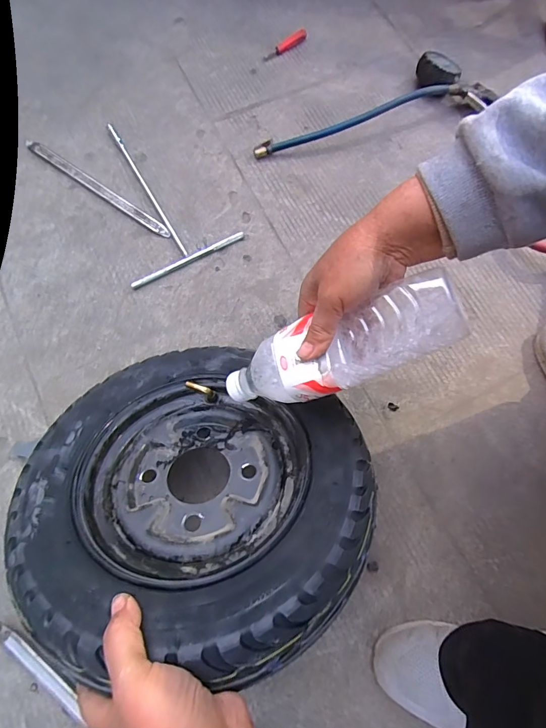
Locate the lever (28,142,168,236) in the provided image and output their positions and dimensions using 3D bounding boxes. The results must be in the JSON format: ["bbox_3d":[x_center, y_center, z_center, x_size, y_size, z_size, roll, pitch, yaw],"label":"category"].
[{"bbox_3d":[-0.274,-0.273,0.601,0.282,0.005,0.021,34,76,8],"label":"lever"}]

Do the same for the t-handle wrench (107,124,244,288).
[{"bbox_3d":[-0.186,-0.266,0.594,0.171,0.010,0.279,-27,76,-9],"label":"t-handle wrench"}]

